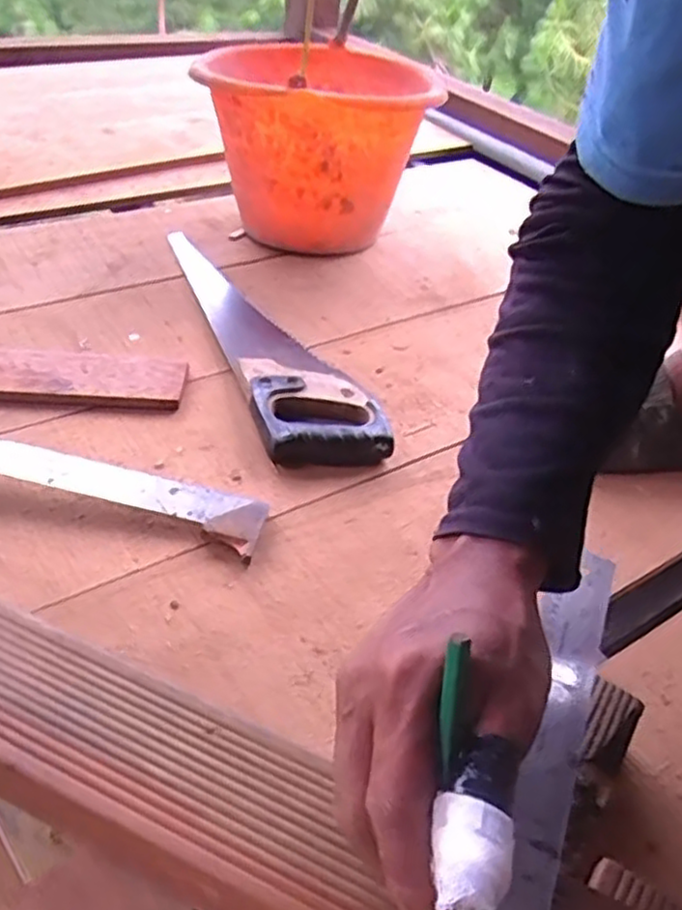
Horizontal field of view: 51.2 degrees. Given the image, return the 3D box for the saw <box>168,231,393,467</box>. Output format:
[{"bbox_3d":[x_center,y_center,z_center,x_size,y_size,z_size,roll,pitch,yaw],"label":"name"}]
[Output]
[{"bbox_3d":[-0.086,-0.148,0.770,0.107,0.030,0.467,-9,42,-19],"label":"saw"}]

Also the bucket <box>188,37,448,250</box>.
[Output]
[{"bbox_3d":[-0.038,-0.392,0.930,0.252,0.209,0.255,4,40,-4],"label":"bucket"}]

